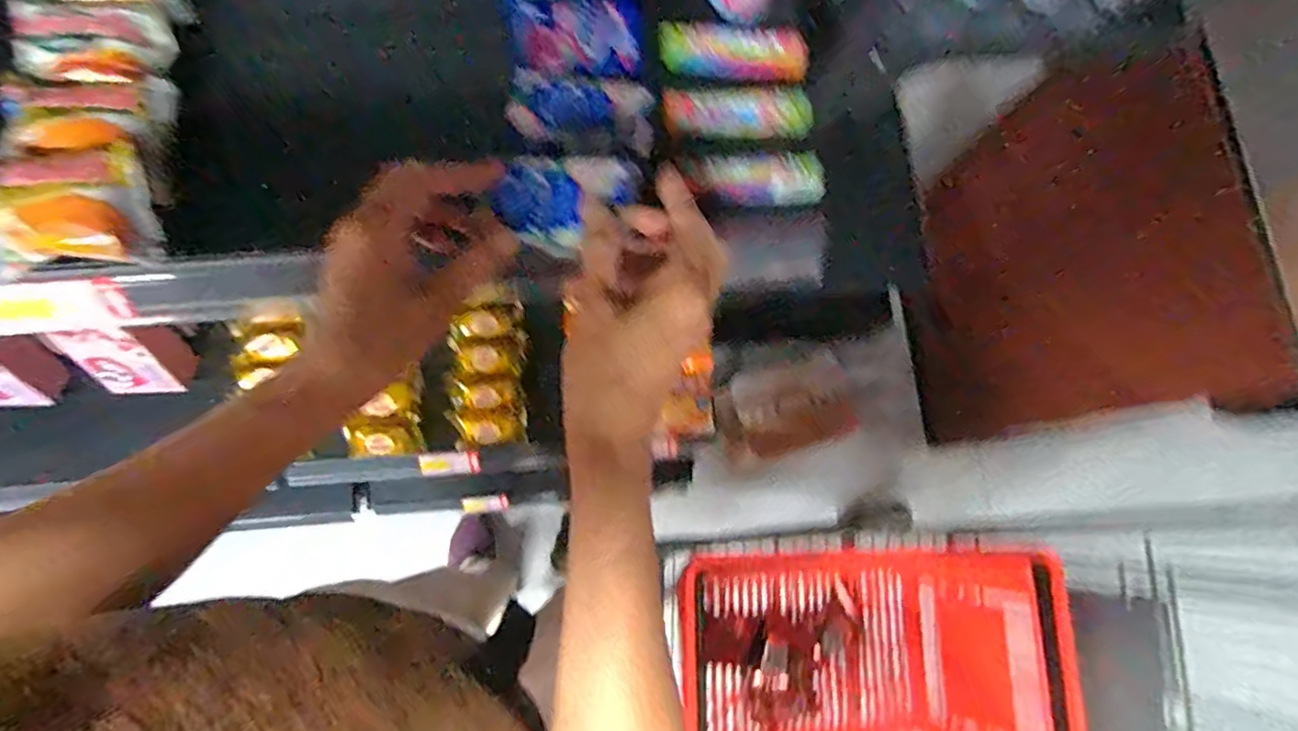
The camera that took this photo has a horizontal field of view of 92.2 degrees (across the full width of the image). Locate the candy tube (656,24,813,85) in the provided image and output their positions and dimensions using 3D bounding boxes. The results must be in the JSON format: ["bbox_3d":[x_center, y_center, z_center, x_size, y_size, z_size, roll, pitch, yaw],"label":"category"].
[{"bbox_3d":[0.063,-0.231,0.463,0.110,0.028,0.026,2,79,-1],"label":"candy tube"}]

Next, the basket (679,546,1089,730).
[{"bbox_3d":[0.313,0.455,0.867,0.441,0.261,0.381,0,79,-1],"label":"basket"}]

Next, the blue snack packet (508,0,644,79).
[{"bbox_3d":[-0.053,-0.242,0.453,0.092,0.026,0.076,-5,79,-2],"label":"blue snack packet"}]

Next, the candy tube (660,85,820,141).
[{"bbox_3d":[0.065,-0.183,0.450,0.110,0.028,0.033,-5,79,-2],"label":"candy tube"}]

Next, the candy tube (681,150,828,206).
[{"bbox_3d":[0.075,-0.133,0.445,0.101,0.030,0.027,-2,79,-2],"label":"candy tube"}]

